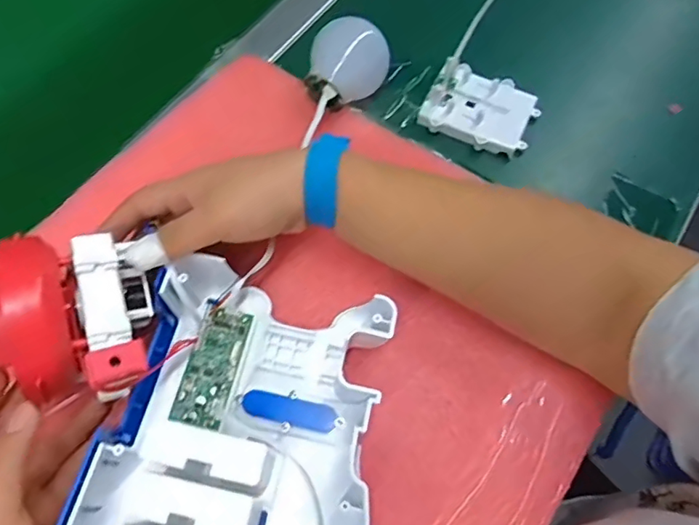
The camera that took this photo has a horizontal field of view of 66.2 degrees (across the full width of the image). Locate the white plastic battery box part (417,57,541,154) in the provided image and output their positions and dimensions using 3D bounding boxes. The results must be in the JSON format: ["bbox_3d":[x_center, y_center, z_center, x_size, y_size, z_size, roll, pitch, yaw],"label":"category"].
[{"bbox_3d":[0.105,-0.125,0.427,0.083,0.026,0.062,24,66,8],"label":"white plastic battery box part"}]

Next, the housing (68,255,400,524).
[{"bbox_3d":[-0.054,0.092,0.280,0.142,0.063,0.184,13,65,3],"label":"housing"}]

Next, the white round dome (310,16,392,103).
[{"bbox_3d":[0.001,-0.152,0.419,0.059,0.049,0.051,-2,65,-1],"label":"white round dome"}]

